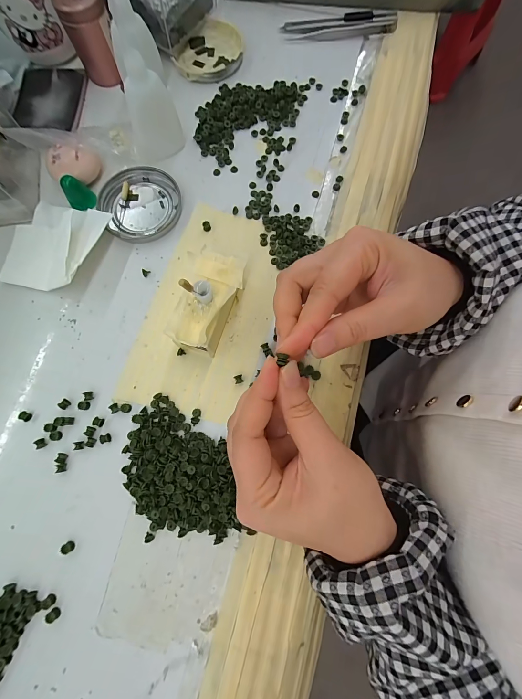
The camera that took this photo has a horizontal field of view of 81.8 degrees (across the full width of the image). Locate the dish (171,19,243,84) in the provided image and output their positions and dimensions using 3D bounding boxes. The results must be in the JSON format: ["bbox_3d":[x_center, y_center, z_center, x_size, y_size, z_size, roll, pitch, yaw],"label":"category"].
[{"bbox_3d":[-0.057,-0.331,0.337,0.071,0.012,0.082,20,78,4],"label":"dish"}]

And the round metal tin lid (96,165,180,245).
[{"bbox_3d":[-0.117,-0.143,0.293,0.074,0.009,0.075,0,77,0],"label":"round metal tin lid"}]

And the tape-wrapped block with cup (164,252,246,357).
[{"bbox_3d":[-0.043,-0.038,0.250,0.045,0.045,0.083,18,77,5],"label":"tape-wrapped block with cup"}]

